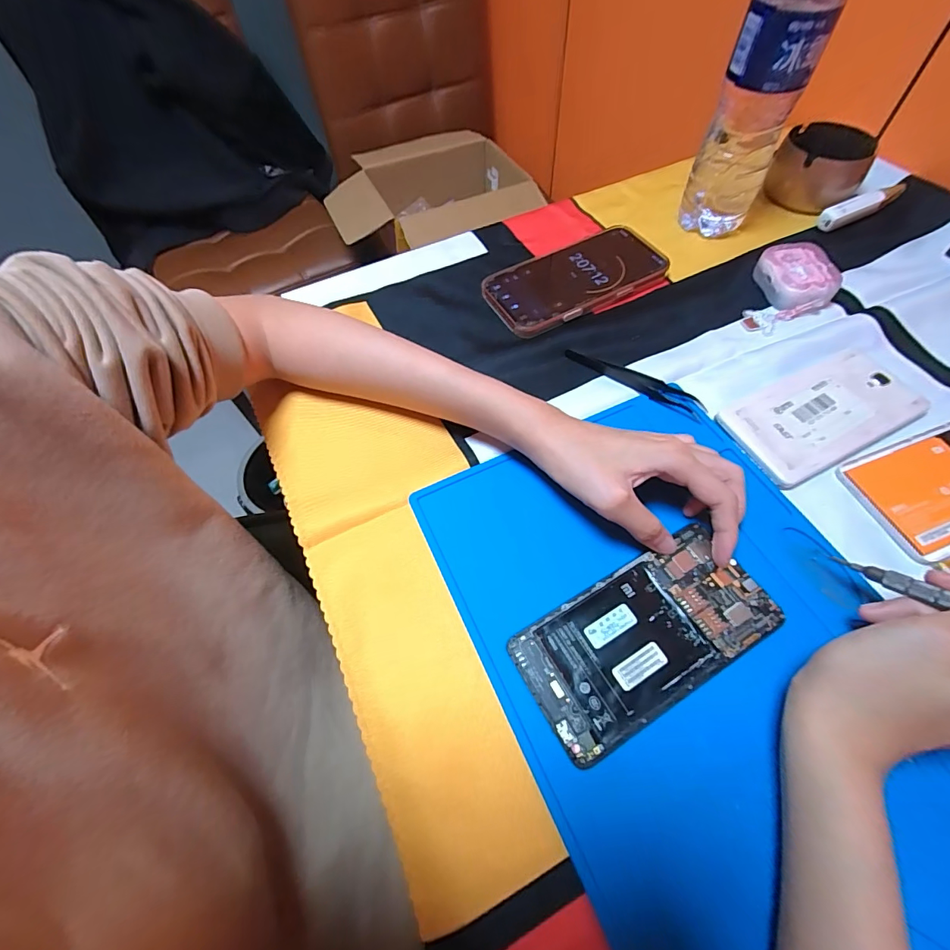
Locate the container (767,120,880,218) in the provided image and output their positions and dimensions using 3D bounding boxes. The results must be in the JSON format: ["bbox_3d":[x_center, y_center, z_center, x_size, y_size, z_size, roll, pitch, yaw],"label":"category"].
[{"bbox_3d":[0.356,-0.321,0.464,0.086,0.050,0.100,31,65,19],"label":"container"}]

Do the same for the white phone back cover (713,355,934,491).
[{"bbox_3d":[0.255,-0.044,0.327,0.143,0.009,0.070,-23,61,-11],"label":"white phone back cover"}]

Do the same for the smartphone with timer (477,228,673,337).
[{"bbox_3d":[0.093,-0.183,0.417,0.165,0.014,0.081,-25,61,-12],"label":"smartphone with timer"}]

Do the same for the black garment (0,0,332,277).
[{"bbox_3d":[-0.651,-0.776,0.946,0.538,0.446,0.222,-9,59,-3],"label":"black garment"}]

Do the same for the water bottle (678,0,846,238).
[{"bbox_3d":[0.233,-0.313,0.368,0.063,0.221,0.055,23,63,15],"label":"water bottle"}]

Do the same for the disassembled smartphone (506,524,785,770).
[{"bbox_3d":[0.098,0.091,0.257,0.144,0.004,0.071,-27,61,-10],"label":"disassembled smartphone"}]

